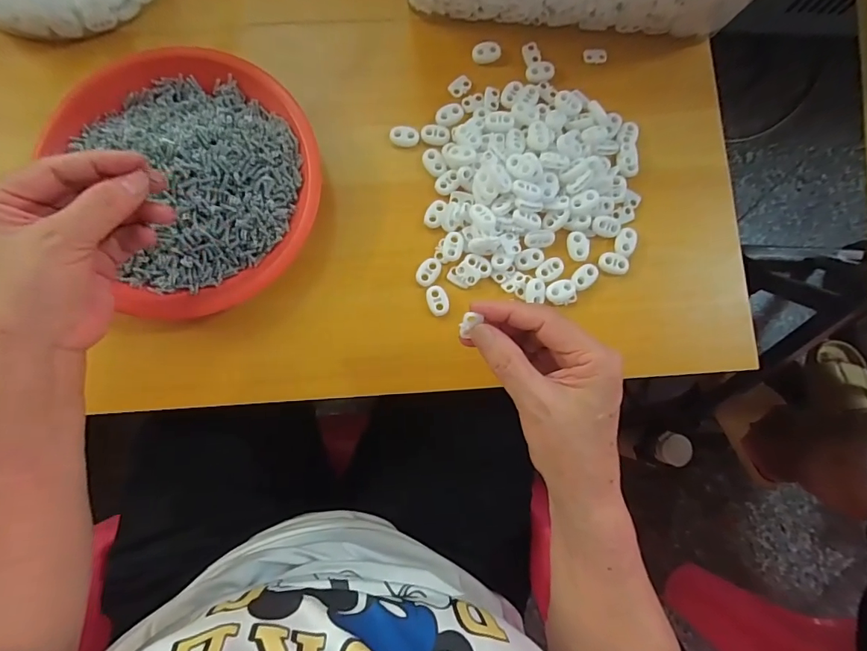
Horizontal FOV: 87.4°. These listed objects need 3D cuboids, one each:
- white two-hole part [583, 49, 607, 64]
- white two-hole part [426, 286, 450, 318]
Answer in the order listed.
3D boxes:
[{"bbox_3d":[0.128,-0.215,0.361,0.018,0.004,0.011,-4,84,-3],"label":"white two-hole part"},{"bbox_3d":[0.003,-0.018,0.333,0.015,0.004,0.023,-16,85,-5],"label":"white two-hole part"}]

